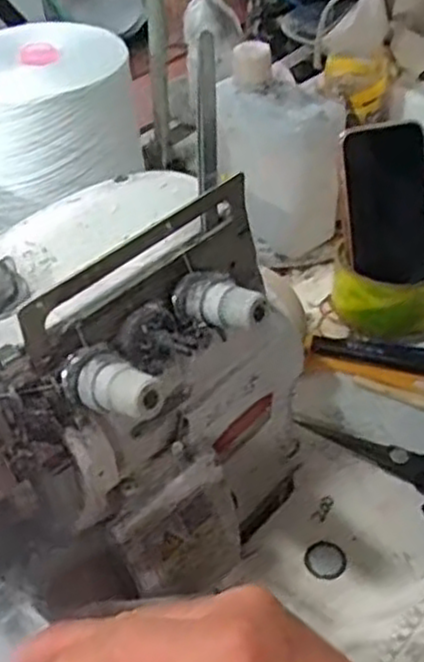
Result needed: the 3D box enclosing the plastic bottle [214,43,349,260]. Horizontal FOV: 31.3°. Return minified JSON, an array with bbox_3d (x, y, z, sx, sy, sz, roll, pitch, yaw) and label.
[{"bbox_3d":[0.055,-0.149,0.650,0.054,0.156,0.117,-30,49,-27],"label":"plastic bottle"}]

